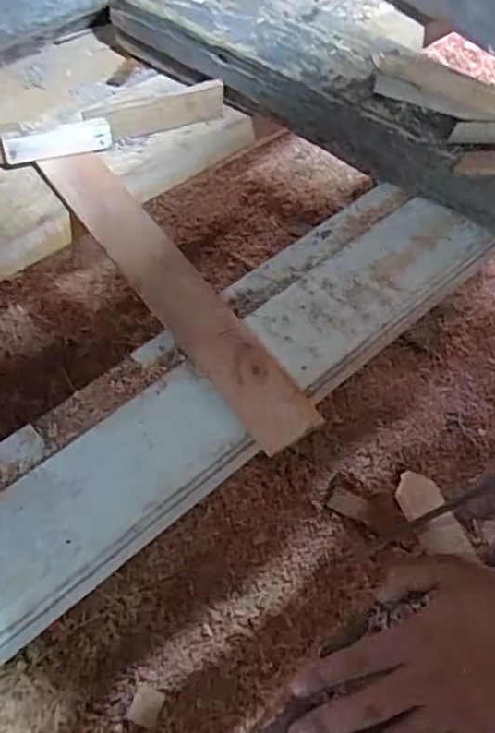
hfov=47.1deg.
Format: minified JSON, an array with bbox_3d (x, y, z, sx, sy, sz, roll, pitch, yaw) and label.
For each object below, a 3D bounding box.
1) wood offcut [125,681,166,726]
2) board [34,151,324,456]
[{"bbox_3d":[-0.133,0.446,0.746,0.037,0.009,0.045,23,63,5],"label":"wood offcut"},{"bbox_3d":[-0.070,-0.077,0.529,0.061,0.015,0.365,-34,71,-18],"label":"board"}]

